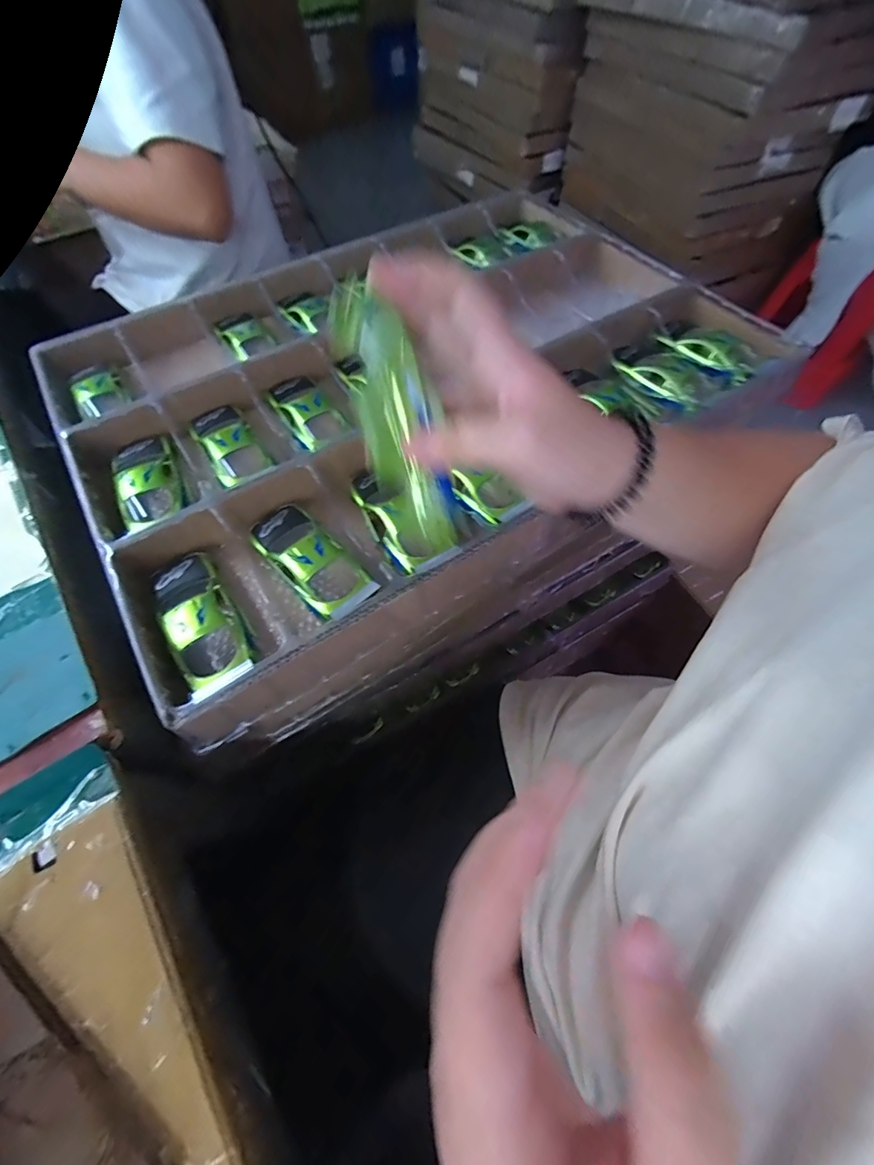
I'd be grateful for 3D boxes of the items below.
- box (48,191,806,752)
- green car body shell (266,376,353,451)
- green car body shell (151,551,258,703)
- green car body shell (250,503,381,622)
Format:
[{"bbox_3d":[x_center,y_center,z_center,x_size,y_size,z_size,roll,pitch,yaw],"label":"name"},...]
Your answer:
[{"bbox_3d":[-0.015,-0.219,0.459,0.649,0.068,0.488,-31,66,-16],"label":"box"},{"bbox_3d":[-0.131,-0.171,0.424,0.047,0.022,0.107,-34,67,-17],"label":"green car body shell"},{"bbox_3d":[-0.172,0.027,0.322,0.050,0.038,0.123,-32,67,-16],"label":"green car body shell"},{"bbox_3d":[-0.099,-0.016,0.347,0.052,0.039,0.128,-39,69,-19],"label":"green car body shell"}]

